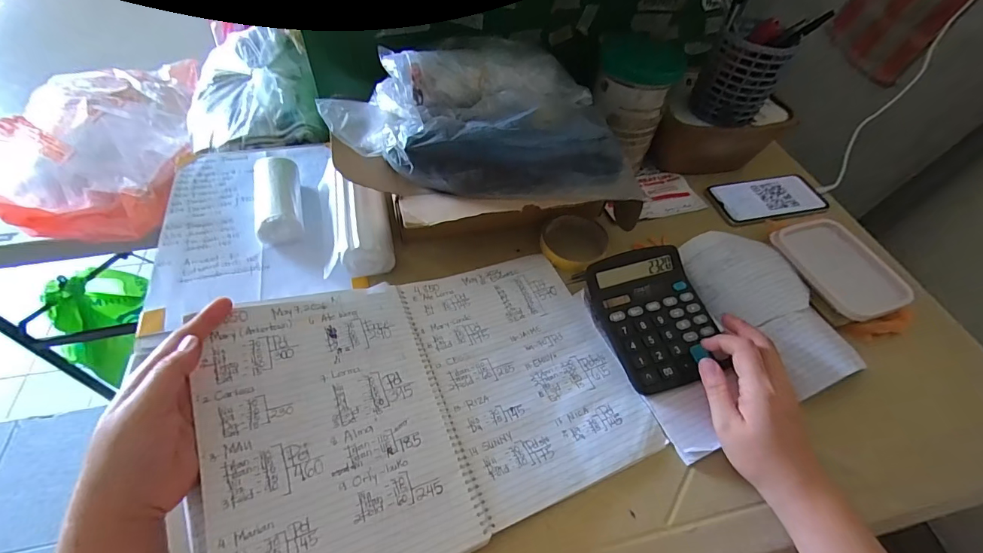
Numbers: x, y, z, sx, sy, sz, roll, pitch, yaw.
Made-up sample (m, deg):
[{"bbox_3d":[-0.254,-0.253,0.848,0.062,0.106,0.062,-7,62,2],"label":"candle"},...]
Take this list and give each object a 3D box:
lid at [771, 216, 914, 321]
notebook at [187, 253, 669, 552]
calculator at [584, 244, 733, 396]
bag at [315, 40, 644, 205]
[{"bbox_3d":[0.401,-0.012,0.484,0.102,0.016,0.127,-15,60,-16],"label":"lid"},{"bbox_3d":[-0.051,0.099,0.377,0.370,0.053,0.242,-19,57,-19],"label":"notebook"},{"bbox_3d":[0.177,0.038,0.445,0.116,0.035,0.140,-13,55,-15],"label":"calculator"},{"bbox_3d":[0.007,-0.186,0.479,0.317,0.087,0.204,12,53,3],"label":"bag"}]

